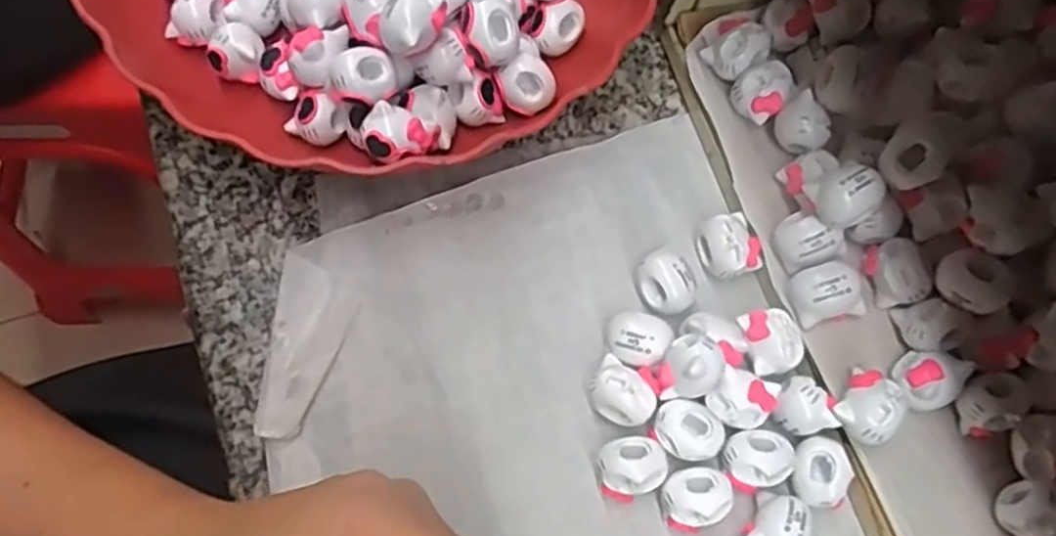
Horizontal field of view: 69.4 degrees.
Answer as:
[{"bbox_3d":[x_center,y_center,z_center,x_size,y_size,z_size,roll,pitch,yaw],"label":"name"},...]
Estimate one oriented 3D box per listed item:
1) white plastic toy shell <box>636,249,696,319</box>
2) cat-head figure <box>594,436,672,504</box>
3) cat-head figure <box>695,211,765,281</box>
[{"bbox_3d":[0.054,0.007,0.304,0.021,0.017,0.024,-28,76,-12],"label":"white plastic toy shell"},{"bbox_3d":[0.038,0.073,0.280,0.025,0.017,0.021,-25,76,-12],"label":"cat-head figure"},{"bbox_3d":[0.082,-0.009,0.312,0.022,0.013,0.025,-16,74,-9],"label":"cat-head figure"}]

